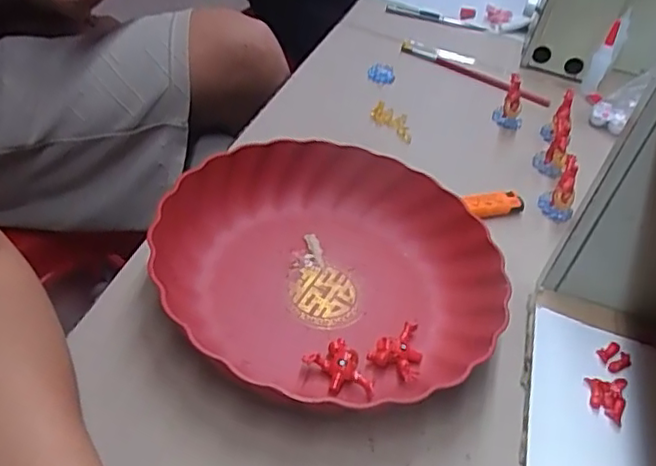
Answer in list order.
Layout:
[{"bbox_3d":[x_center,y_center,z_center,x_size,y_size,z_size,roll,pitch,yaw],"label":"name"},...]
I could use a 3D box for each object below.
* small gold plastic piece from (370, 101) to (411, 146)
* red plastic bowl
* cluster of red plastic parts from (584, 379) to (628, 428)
[{"bbox_3d":[0.074,-0.122,0.675,0.059,0.022,0.019,36,49,29],"label":"small gold plastic piece"},{"bbox_3d":[0.008,0.015,0.459,0.241,0.058,0.220,4,41,-4],"label":"red plastic bowl"},{"bbox_3d":[0.187,0.110,0.404,0.025,0.008,0.031,11,41,4],"label":"cluster of red plastic parts"}]

